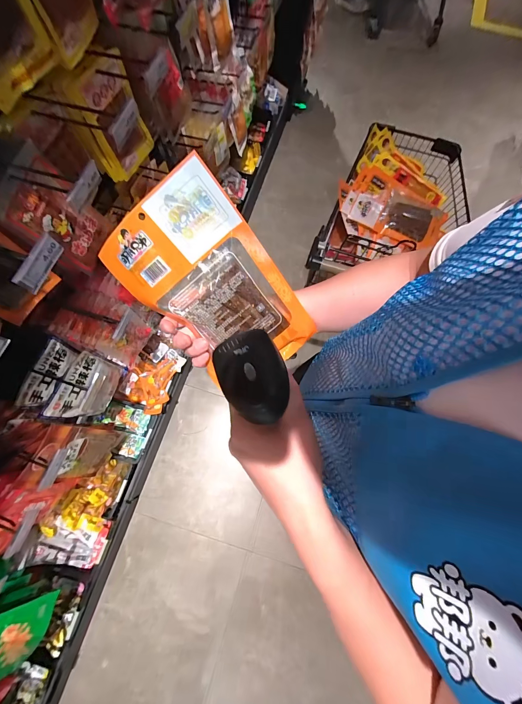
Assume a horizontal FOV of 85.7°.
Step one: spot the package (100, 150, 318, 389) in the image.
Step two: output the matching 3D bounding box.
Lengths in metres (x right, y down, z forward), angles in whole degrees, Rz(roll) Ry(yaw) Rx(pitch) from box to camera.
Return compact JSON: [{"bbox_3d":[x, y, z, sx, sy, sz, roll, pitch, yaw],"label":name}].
[{"bbox_3d":[-0.051,-0.071,0.352,0.154,0.029,0.252,-39,116,9],"label":"package"}]

